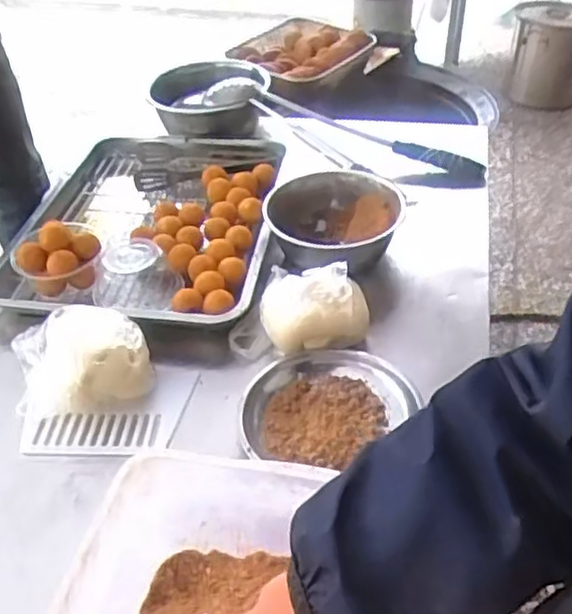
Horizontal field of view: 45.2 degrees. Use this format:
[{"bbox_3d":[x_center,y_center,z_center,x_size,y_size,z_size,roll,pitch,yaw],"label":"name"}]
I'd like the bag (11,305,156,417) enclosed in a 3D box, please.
[{"bbox_3d":[-0.222,0.046,0.728,0.136,0.056,0.142,-17,44,-18],"label":"bag"}]

